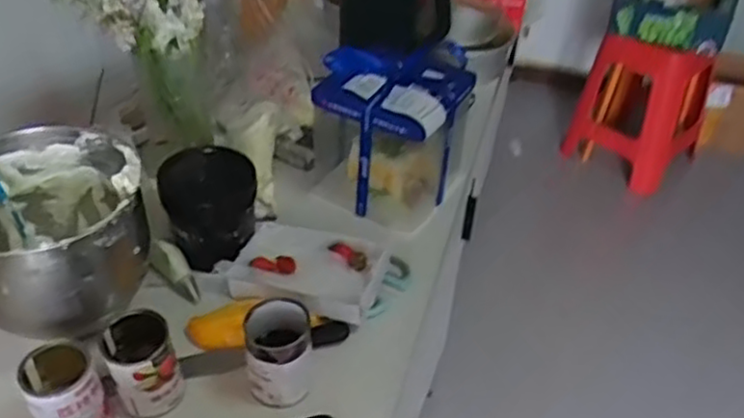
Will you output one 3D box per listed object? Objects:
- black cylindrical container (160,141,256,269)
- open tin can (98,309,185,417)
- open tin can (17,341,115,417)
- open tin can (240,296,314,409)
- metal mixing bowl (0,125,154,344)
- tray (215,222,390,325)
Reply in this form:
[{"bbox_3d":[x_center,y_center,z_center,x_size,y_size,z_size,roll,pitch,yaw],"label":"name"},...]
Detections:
[{"bbox_3d":[-0.216,-0.008,0.970,0.123,0.109,0.129,2,40,-2],"label":"black cylindrical container"},{"bbox_3d":[-0.257,0.174,0.809,0.071,0.106,0.078,2,40,-2],"label":"open tin can"},{"bbox_3d":[-0.330,0.198,0.774,0.071,0.102,0.086,-22,46,-26],"label":"open tin can"},{"bbox_3d":[-0.107,0.170,0.826,0.070,0.122,0.065,2,40,-2],"label":"open tin can"},{"bbox_3d":[-0.382,0.029,0.860,0.215,0.171,0.218,2,40,-2],"label":"metal mixing bowl"},{"bbox_3d":[-0.090,0.079,0.972,0.199,0.050,0.135,13,41,11],"label":"tray"}]

